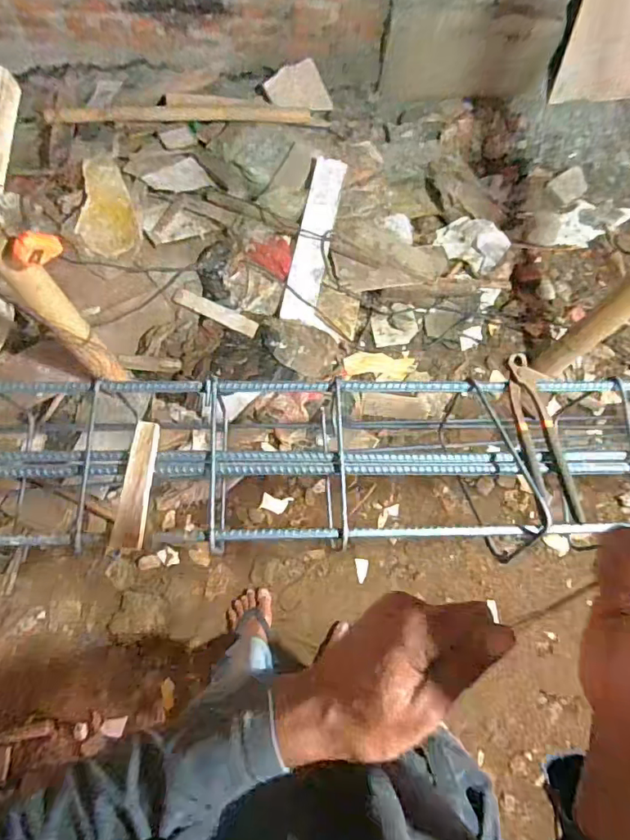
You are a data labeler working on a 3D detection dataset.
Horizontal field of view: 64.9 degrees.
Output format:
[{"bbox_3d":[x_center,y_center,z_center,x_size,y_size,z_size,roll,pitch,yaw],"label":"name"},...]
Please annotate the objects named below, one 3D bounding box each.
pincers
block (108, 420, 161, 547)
[{"bbox_3d":[0.282,0.017,0.612,0.053,0.035,0.217,-3,73,-2],"label":"pincers"},{"bbox_3d":[-0.206,0.073,0.573,0.033,0.013,0.143,5,73,-3],"label":"block"}]

